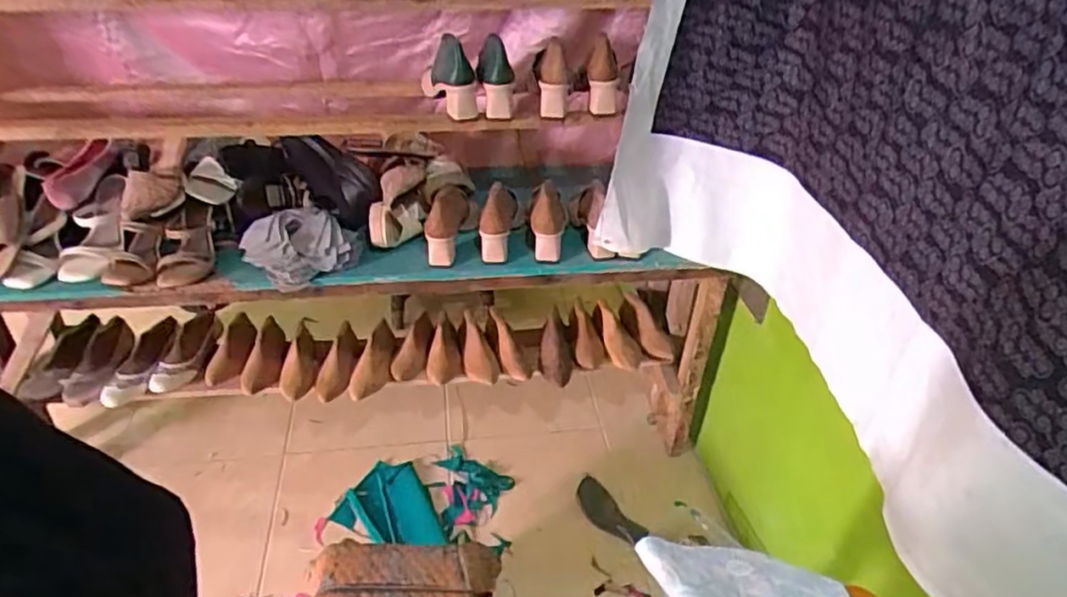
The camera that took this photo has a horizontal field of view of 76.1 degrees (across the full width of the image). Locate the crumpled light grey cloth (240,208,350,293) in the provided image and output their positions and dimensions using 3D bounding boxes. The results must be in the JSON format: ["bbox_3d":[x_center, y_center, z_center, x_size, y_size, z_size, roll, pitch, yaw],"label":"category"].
[{"bbox_3d":[-0.438,-0.098,1.257,0.171,0.067,0.167,-21,42,-28],"label":"crumpled light grey cloth"}]

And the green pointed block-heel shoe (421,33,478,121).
[{"bbox_3d":[-0.150,-0.389,1.208,0.090,0.140,0.080,-5,37,-10],"label":"green pointed block-heel shoe"}]

